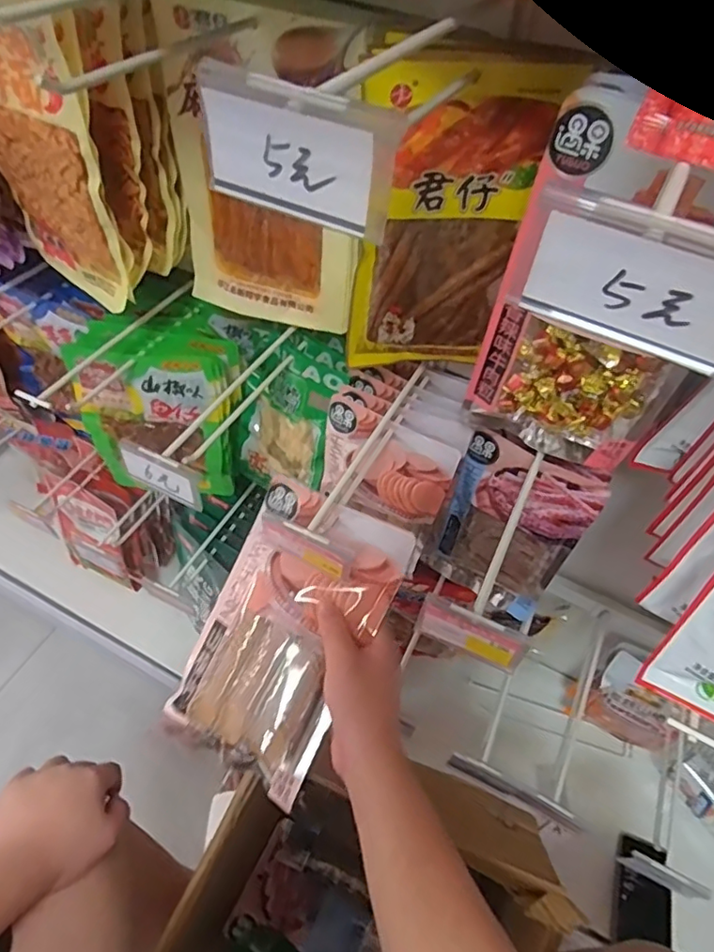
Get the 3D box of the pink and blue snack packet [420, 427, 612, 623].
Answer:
[{"bbox_3d":[0.167,0.072,0.661,0.149,0.270,0.028,30,53,18],"label":"pink and blue snack packet"}]

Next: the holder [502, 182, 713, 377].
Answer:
[{"bbox_3d":[0.093,-0.064,0.190,0.079,0.047,0.006,26,56,14],"label":"holder"}]

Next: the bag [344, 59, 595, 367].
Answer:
[{"bbox_3d":[0.064,-0.183,0.449,0.125,0.240,0.015,4,47,-3],"label":"bag"}]

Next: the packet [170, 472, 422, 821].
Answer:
[{"bbox_3d":[-0.063,0.134,0.507,0.147,0.022,0.240,25,83,16],"label":"packet"}]

